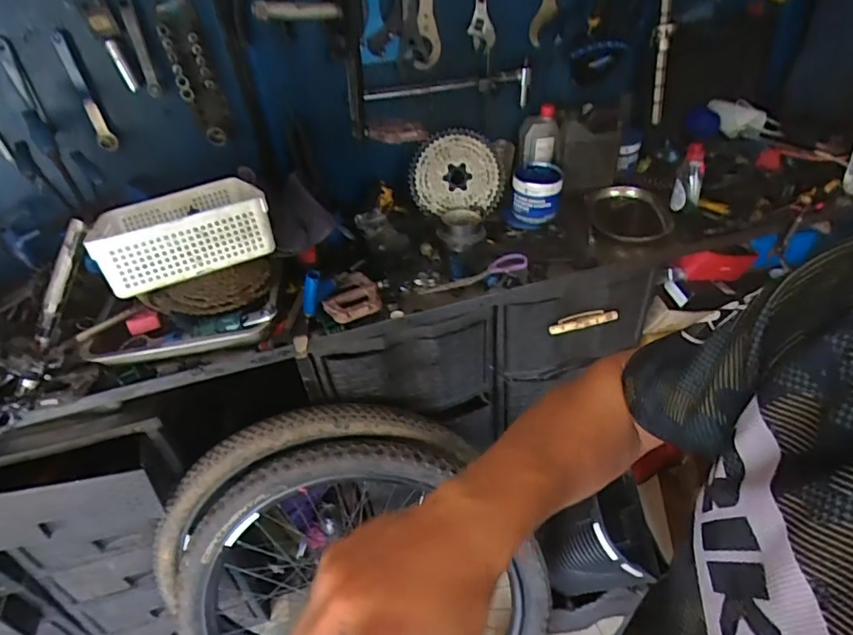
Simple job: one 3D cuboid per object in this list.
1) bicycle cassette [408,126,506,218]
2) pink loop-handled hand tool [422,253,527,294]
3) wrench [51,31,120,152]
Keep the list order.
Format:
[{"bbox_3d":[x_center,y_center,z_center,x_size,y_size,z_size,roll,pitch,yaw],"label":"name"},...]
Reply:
[{"bbox_3d":[0.070,-0.319,1.153,0.207,0.191,0.044,5,7,-1],"label":"bicycle cassette"},{"bbox_3d":[0.088,-0.079,0.975,0.206,0.025,0.036,-18,40,5],"label":"pink loop-handled hand tool"},{"bbox_3d":[-0.597,-0.392,0.912,0.031,0.195,0.007,-10,35,-2],"label":"wrench"}]

